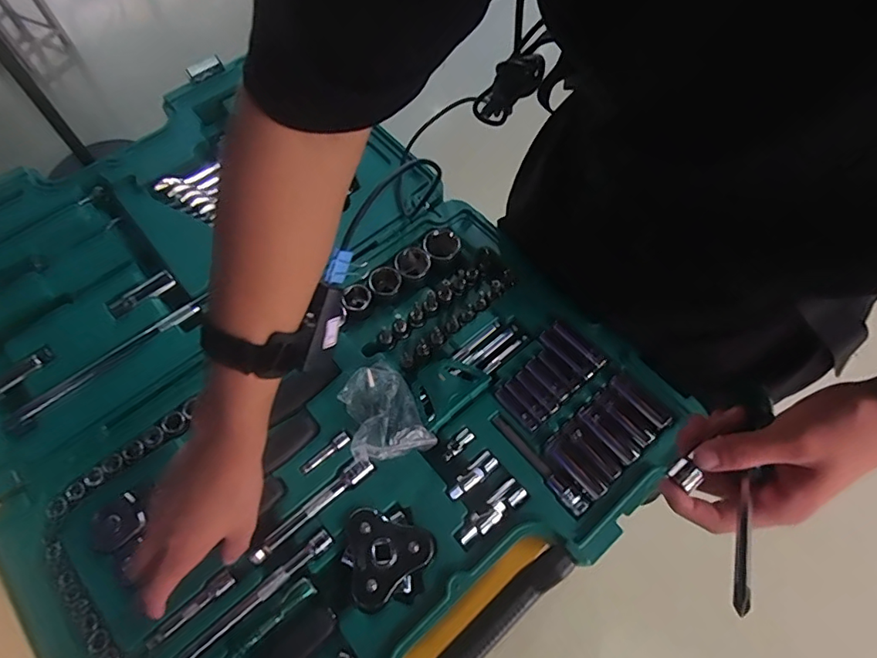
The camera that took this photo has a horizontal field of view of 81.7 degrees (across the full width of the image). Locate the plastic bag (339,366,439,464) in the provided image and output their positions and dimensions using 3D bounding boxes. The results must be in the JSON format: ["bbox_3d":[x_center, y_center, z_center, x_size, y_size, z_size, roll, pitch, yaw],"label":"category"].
[{"bbox_3d":[-0.055,0.074,0.465,0.070,0.038,0.098,-25,64,-13],"label":"plastic bag"}]

